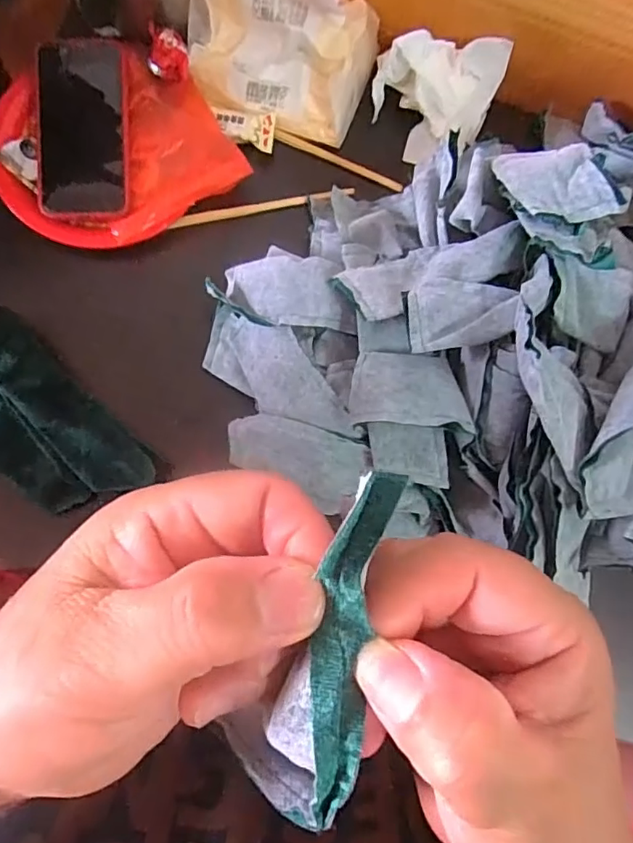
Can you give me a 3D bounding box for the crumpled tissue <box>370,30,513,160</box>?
[{"bbox_3d":[0.108,-0.271,0.452,0.116,0.054,0.078,-10,83,-7],"label":"crumpled tissue"}]

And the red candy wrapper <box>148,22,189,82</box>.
[{"bbox_3d":[-0.115,-0.282,0.416,0.030,0.028,0.025,-6,83,-6],"label":"red candy wrapper"}]

